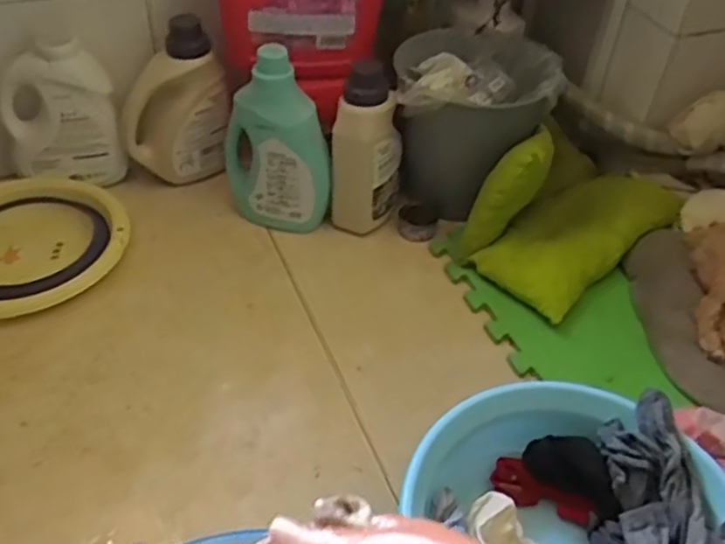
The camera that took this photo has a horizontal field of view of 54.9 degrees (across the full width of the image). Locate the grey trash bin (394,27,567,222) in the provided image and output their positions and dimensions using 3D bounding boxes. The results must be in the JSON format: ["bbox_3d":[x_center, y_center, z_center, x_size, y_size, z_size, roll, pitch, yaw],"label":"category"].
[{"bbox_3d":[0.178,-0.239,1.168,0.252,0.244,0.251,6,44,2],"label":"grey trash bin"}]

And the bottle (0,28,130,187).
[{"bbox_3d":[-0.487,-0.242,1.126,0.174,0.234,0.072,-10,45,-15],"label":"bottle"}]

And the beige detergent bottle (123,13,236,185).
[{"bbox_3d":[-0.311,-0.278,1.167,0.175,0.248,0.081,-8,45,-12],"label":"beige detergent bottle"}]

